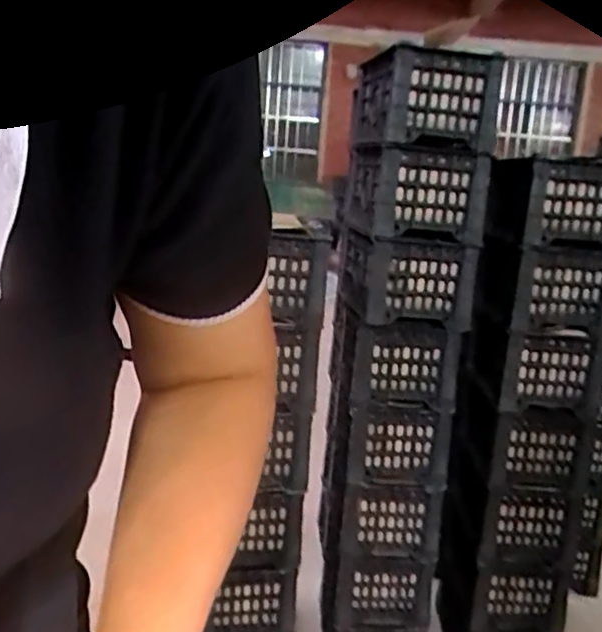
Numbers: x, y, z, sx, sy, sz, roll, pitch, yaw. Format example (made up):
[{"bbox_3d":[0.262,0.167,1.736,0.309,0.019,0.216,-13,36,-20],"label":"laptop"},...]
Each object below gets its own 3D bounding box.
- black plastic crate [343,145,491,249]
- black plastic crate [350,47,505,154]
[{"bbox_3d":[0.208,-0.241,1.286,0.211,0.155,0.295,3,12,-6],"label":"black plastic crate"},{"bbox_3d":[0.216,-0.391,1.234,0.168,0.150,0.287,3,12,-11],"label":"black plastic crate"}]

